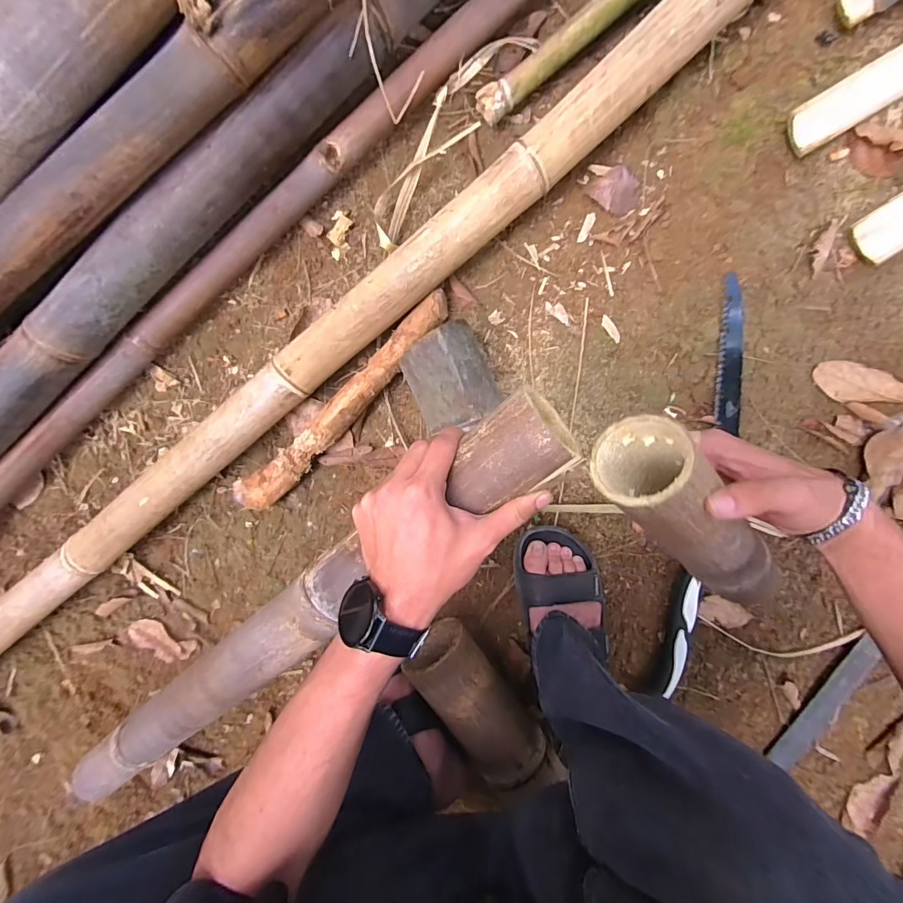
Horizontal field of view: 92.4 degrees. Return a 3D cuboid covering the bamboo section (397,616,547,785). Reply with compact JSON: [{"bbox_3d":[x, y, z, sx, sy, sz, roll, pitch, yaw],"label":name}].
[{"bbox_3d":[0.032,0.327,0.561,0.089,0.082,0.199,-35,94,8],"label":"bamboo section"}]

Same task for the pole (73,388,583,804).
[{"bbox_3d":[-0.228,0.233,0.475,0.860,0.055,0.064,-41,93,24],"label":"pole"}]

